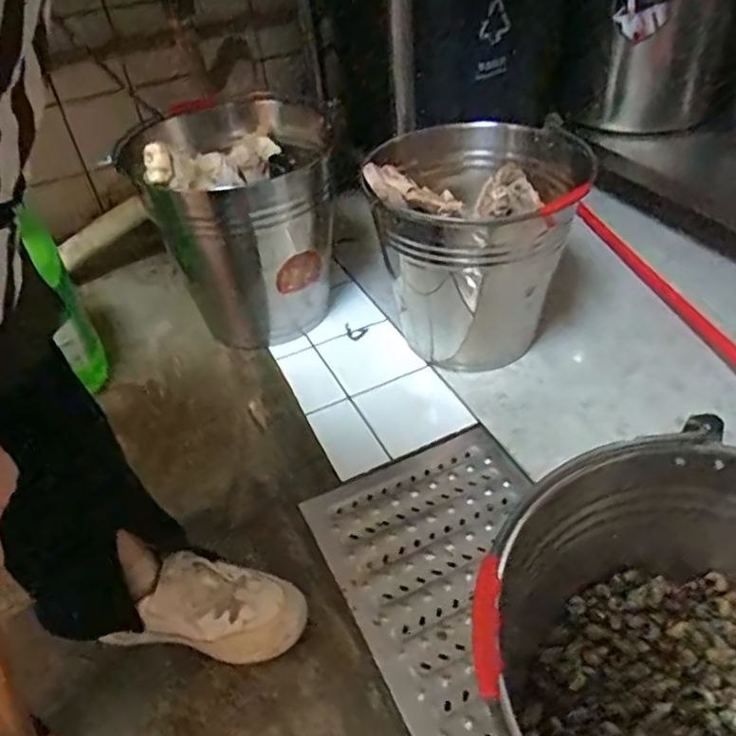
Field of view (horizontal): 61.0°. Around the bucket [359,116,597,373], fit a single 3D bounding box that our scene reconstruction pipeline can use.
[{"bbox_3d":[0.165,-0.178,1.002,0.288,0.334,0.288,-4,42,4],"label":"bucket"}]

